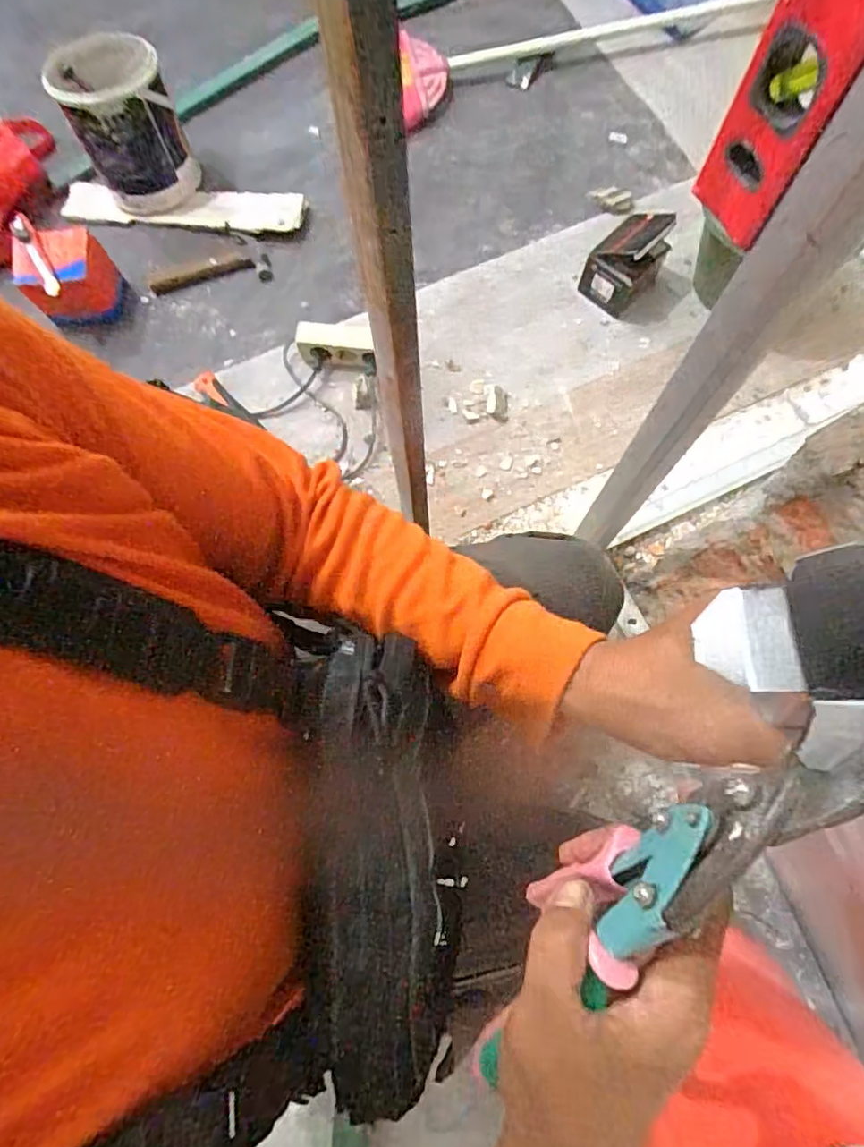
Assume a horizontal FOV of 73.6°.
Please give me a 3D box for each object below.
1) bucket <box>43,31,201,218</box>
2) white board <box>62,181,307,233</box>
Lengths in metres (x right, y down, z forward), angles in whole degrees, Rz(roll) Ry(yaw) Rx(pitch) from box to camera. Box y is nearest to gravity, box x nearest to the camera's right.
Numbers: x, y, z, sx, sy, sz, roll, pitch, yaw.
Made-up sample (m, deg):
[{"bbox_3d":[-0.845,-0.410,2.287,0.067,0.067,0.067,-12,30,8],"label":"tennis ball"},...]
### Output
[{"bbox_3d":[-0.538,-0.786,1.032,0.173,0.212,0.172,-1,74,2],"label":"bucket"},{"bbox_3d":[-0.481,-0.693,1.099,0.499,0.028,0.083,9,88,12],"label":"white board"}]

